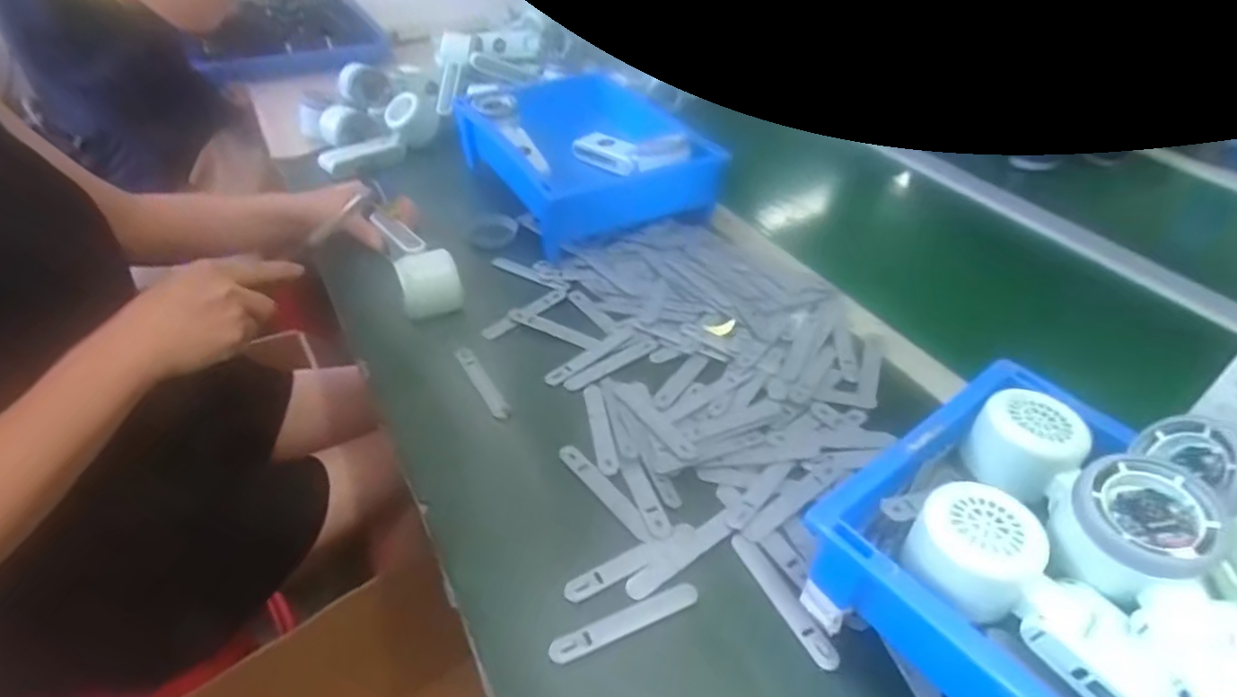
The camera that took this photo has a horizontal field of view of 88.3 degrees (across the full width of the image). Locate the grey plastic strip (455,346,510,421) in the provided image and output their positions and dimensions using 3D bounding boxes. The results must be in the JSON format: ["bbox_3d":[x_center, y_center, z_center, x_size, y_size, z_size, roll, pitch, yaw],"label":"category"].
[{"bbox_3d":[-0.114,0.026,0.524,0.015,0.005,0.087,-23,47,-25],"label":"grey plastic strip"}]

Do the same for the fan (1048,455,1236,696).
[{"bbox_3d":[0.250,0.122,0.263,0.060,0.049,0.164,-7,42,-10],"label":"fan"}]

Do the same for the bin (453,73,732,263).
[{"bbox_3d":[-0.041,-0.226,0.747,0.209,0.083,0.277,-19,45,-22],"label":"bin"}]

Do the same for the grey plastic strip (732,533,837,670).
[{"bbox_3d":[0.100,0.153,0.392,0.017,0.006,0.092,-15,44,-28],"label":"grey plastic strip"}]

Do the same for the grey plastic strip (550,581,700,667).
[{"bbox_3d":[0.004,0.162,0.379,0.094,0.010,0.015,-17,45,-20],"label":"grey plastic strip"}]

